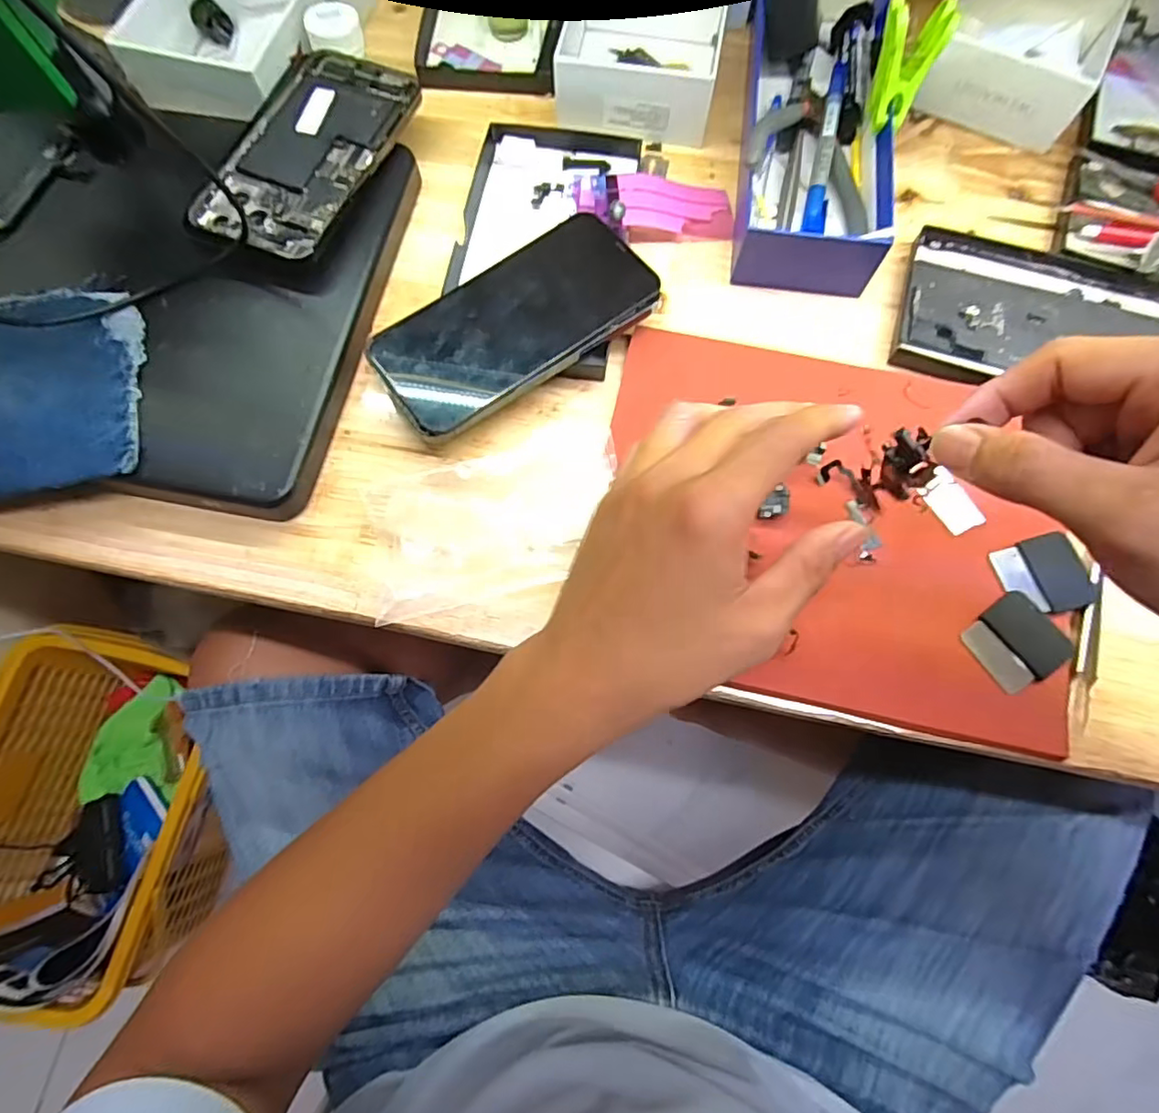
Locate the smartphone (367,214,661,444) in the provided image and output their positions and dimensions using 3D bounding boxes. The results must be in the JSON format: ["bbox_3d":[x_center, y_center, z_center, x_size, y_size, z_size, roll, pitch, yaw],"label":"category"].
[{"bbox_3d":[-0.036,-0.132,0.326,0.158,0.012,0.076,-35,76,-10],"label":"smartphone"}]

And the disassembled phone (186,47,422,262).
[{"bbox_3d":[-0.164,-0.247,0.357,0.080,0.008,0.155,22,74,3],"label":"disassembled phone"}]

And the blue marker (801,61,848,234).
[{"bbox_3d":[0.156,-0.254,0.379,0.013,0.012,0.131,10,86,3],"label":"blue marker"}]

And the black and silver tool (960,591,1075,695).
[{"bbox_3d":[0.218,0.042,0.293,0.044,0.006,0.040,-33,75,-9],"label":"black and silver tool"}]

